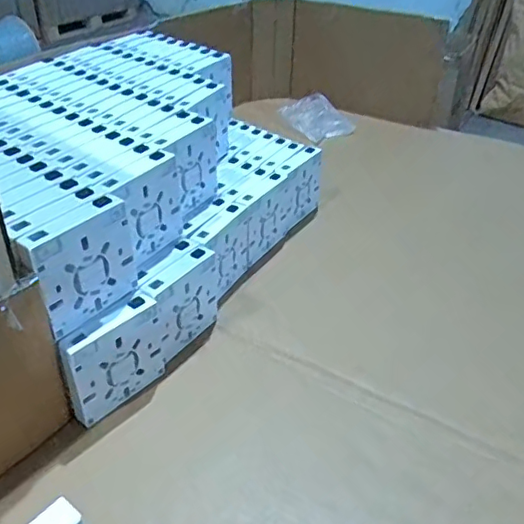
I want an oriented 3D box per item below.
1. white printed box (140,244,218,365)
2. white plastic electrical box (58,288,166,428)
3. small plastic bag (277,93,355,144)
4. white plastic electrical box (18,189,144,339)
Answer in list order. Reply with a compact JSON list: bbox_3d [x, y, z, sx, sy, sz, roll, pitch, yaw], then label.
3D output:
[{"bbox_3d":[-0.073,0.038,0.541,0.025,0.083,0.096,22,40,25],"label":"white printed box"},{"bbox_3d":[-0.124,0.081,0.476,0.027,0.083,0.090,26,42,29],"label":"white plastic electrical box"},{"bbox_3d":[0.094,-0.256,0.979,0.093,0.026,0.122,-16,39,-23],"label":"small plastic bag"},{"bbox_3d":[-0.139,0.003,0.440,0.023,0.088,0.087,26,42,29],"label":"white plastic electrical box"}]

